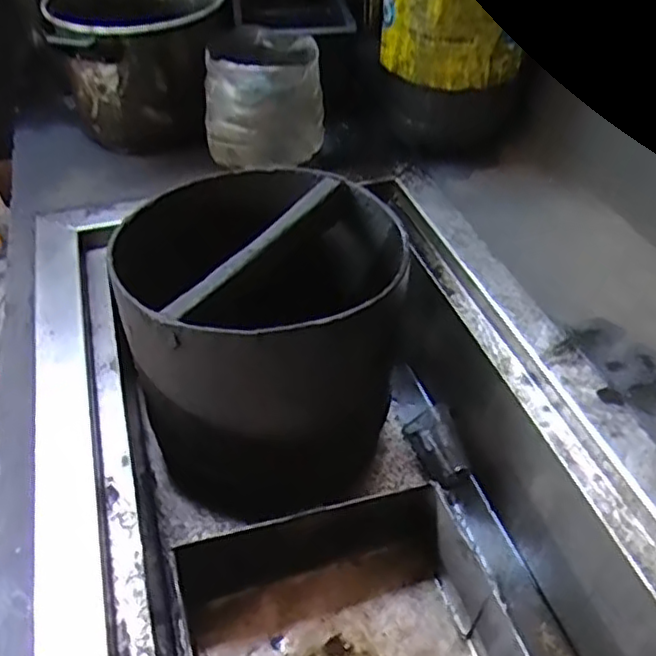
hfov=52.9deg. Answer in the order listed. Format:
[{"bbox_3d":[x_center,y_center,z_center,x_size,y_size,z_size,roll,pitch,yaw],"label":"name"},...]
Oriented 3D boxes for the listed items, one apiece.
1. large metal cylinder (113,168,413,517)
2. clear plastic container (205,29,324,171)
[{"bbox_3d":[-0.059,0.007,0.763,0.279,0.293,0.284,0,43,0],"label":"large metal cylinder"},{"bbox_3d":[-0.088,-0.325,0.918,0.155,0.135,0.149,-2,43,-2],"label":"clear plastic container"}]

